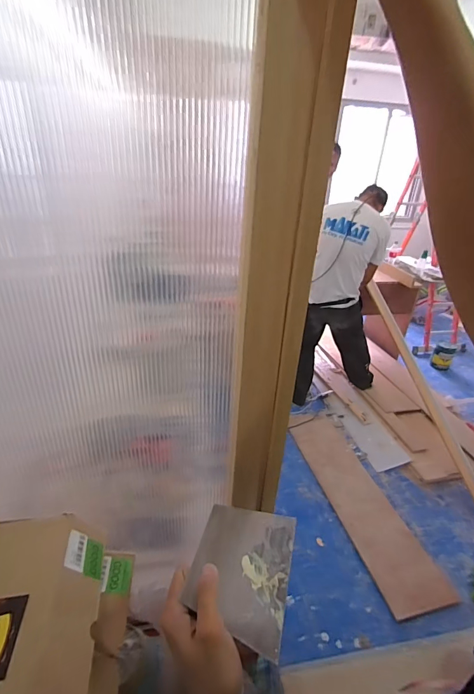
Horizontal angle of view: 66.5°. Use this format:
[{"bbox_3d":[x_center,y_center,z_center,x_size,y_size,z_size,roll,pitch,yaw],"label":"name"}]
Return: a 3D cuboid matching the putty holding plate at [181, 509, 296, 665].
[{"bbox_3d":[0.008,0.227,0.384,0.097,0.007,0.141,19,28,6],"label":"putty holding plate"}]

